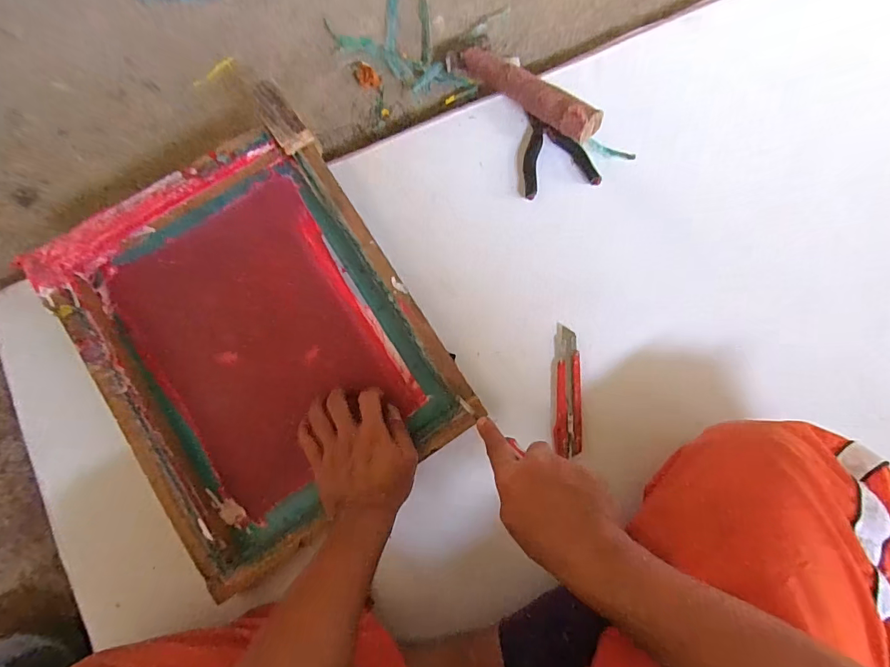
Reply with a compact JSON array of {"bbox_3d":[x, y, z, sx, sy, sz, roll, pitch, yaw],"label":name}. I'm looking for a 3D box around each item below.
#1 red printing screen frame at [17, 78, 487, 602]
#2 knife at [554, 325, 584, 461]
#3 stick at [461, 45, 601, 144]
[{"bbox_3d":[-0.217,0.008,0.531,0.344,0.076,0.436,-33,84,-7],"label":"red printing screen frame"},{"bbox_3d":[0.152,0.069,0.542,0.031,0.016,0.157,4,81,1],"label":"knife"},{"bbox_3d":[0.106,-0.319,0.575,0.038,0.038,0.226,-39,61,-5],"label":"stick"}]

